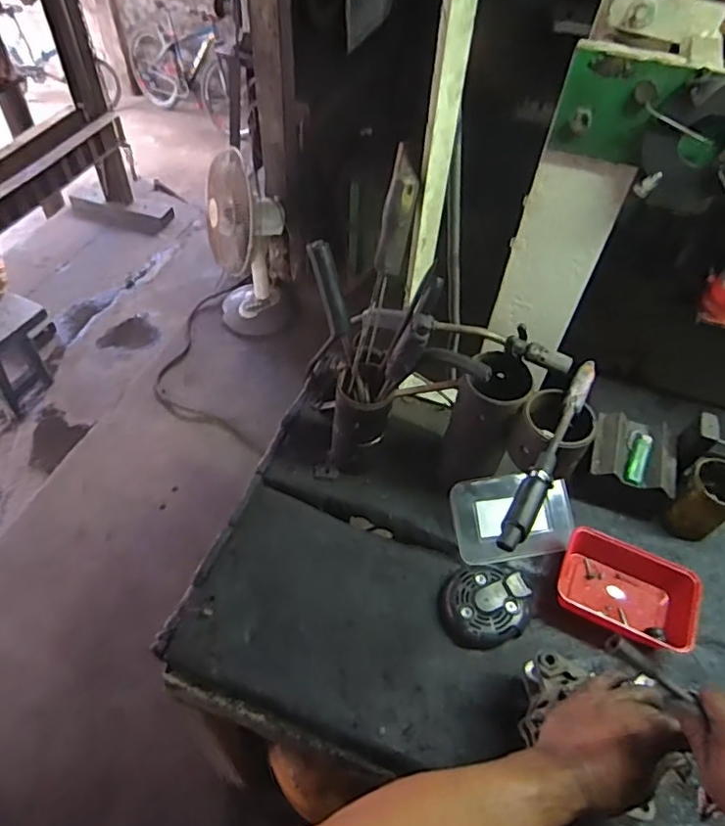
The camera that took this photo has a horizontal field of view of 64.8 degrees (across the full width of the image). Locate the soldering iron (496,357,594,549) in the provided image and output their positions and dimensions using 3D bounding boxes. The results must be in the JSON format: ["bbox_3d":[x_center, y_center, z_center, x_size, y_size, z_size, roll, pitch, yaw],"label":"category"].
[{"bbox_3d":[0.220,0.039,0.656,0.028,0.031,0.282,27,55,17],"label":"soldering iron"}]

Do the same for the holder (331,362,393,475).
[{"bbox_3d":[-0.001,0.016,0.847,0.085,0.178,0.071,2,51,-2],"label":"holder"}]

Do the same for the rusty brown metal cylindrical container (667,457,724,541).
[{"bbox_3d":[0.496,0.127,0.829,0.078,0.103,0.077,2,51,-2],"label":"rusty brown metal cylindrical container"}]

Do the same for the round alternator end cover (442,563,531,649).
[{"bbox_3d":[0.168,0.259,0.771,0.120,0.032,0.100,-16,54,-16],"label":"round alternator end cover"}]

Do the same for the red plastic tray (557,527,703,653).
[{"bbox_3d":[0.358,0.247,0.778,0.172,0.067,0.129,20,53,12],"label":"red plastic tray"}]

